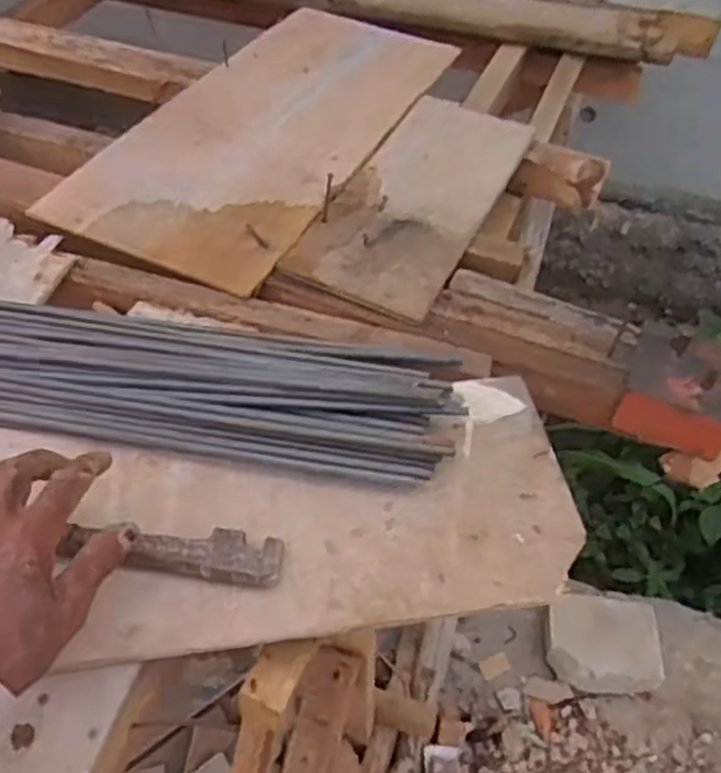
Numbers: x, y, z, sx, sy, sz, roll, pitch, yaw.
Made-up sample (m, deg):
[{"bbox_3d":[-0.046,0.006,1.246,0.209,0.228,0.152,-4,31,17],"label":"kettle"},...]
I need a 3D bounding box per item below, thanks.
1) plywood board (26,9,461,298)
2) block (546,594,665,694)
[{"bbox_3d":[-0.092,-0.328,0.910,0.256,0.008,0.588,20,52,13],"label":"plywood board"},{"bbox_3d":[0.464,0.489,1.476,0.205,0.054,0.175,5,50,1],"label":"block"}]

